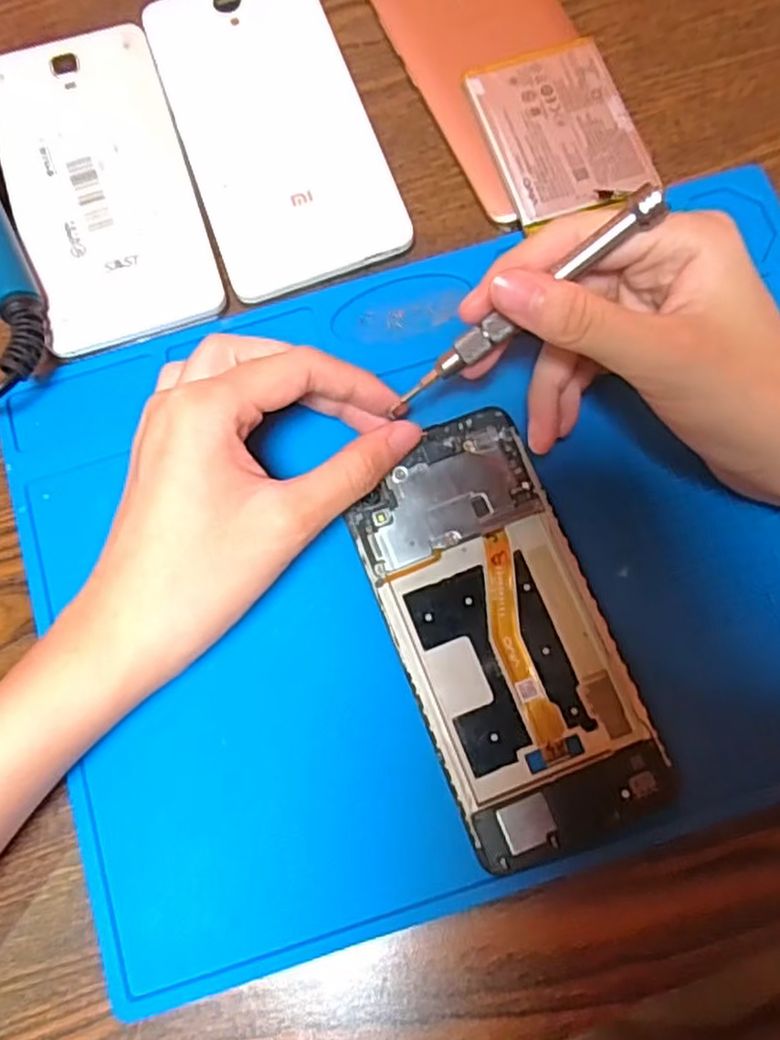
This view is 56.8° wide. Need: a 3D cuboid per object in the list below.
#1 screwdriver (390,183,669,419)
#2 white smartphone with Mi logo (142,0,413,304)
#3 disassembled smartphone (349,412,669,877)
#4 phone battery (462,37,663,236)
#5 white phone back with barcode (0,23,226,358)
[{"bbox_3d":[0.042,-0.069,0.231,0.098,0.008,0.009,-35,77,18],"label":"screwdriver"},{"bbox_3d":[-0.049,-0.166,0.303,0.075,0.009,0.149,-19,77,-3],"label":"white smartphone with Mi logo"},{"bbox_3d":[0.038,0.037,0.252,0.070,0.006,0.147,-19,78,-3],"label":"disassembled smartphone"},{"bbox_3d":[0.069,-0.160,0.295,0.058,0.004,0.078,-17,76,-2],"label":"phone battery"},{"bbox_3d":[-0.118,-0.137,0.297,0.070,0.014,0.139,-18,77,-3],"label":"white phone back with barcode"}]

